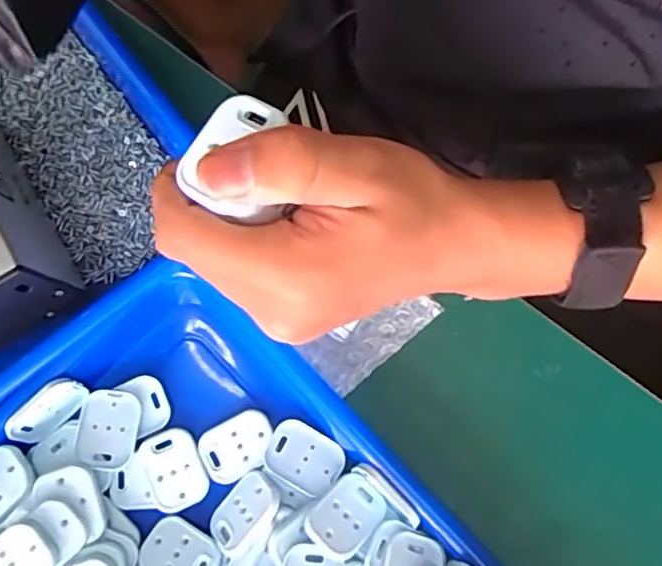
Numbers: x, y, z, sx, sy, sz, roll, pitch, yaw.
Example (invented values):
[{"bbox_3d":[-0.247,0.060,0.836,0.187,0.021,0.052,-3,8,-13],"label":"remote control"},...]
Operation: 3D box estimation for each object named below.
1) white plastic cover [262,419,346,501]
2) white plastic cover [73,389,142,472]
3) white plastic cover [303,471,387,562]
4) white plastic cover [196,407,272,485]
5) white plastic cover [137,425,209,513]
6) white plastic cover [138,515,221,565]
[{"bbox_3d":[-0.014,0.091,0.322,0.039,0.004,0.031,29,82,6],"label":"white plastic cover"},{"bbox_3d":[-0.115,0.076,0.322,0.029,0.005,0.040,6,69,-9],"label":"white plastic cover"},{"bbox_3d":[0.007,0.115,0.308,0.029,0.005,0.039,40,59,14],"label":"white plastic cover"},{"bbox_3d":[-0.049,0.085,0.326,0.039,0.004,0.029,-34,81,-5],"label":"white plastic cover"},{"bbox_3d":[-0.082,0.097,0.321,0.030,0.006,0.041,-20,80,-2],"label":"white plastic cover"},{"bbox_3d":[-0.075,0.135,0.309,0.039,0.005,0.029,20,61,19],"label":"white plastic cover"}]

